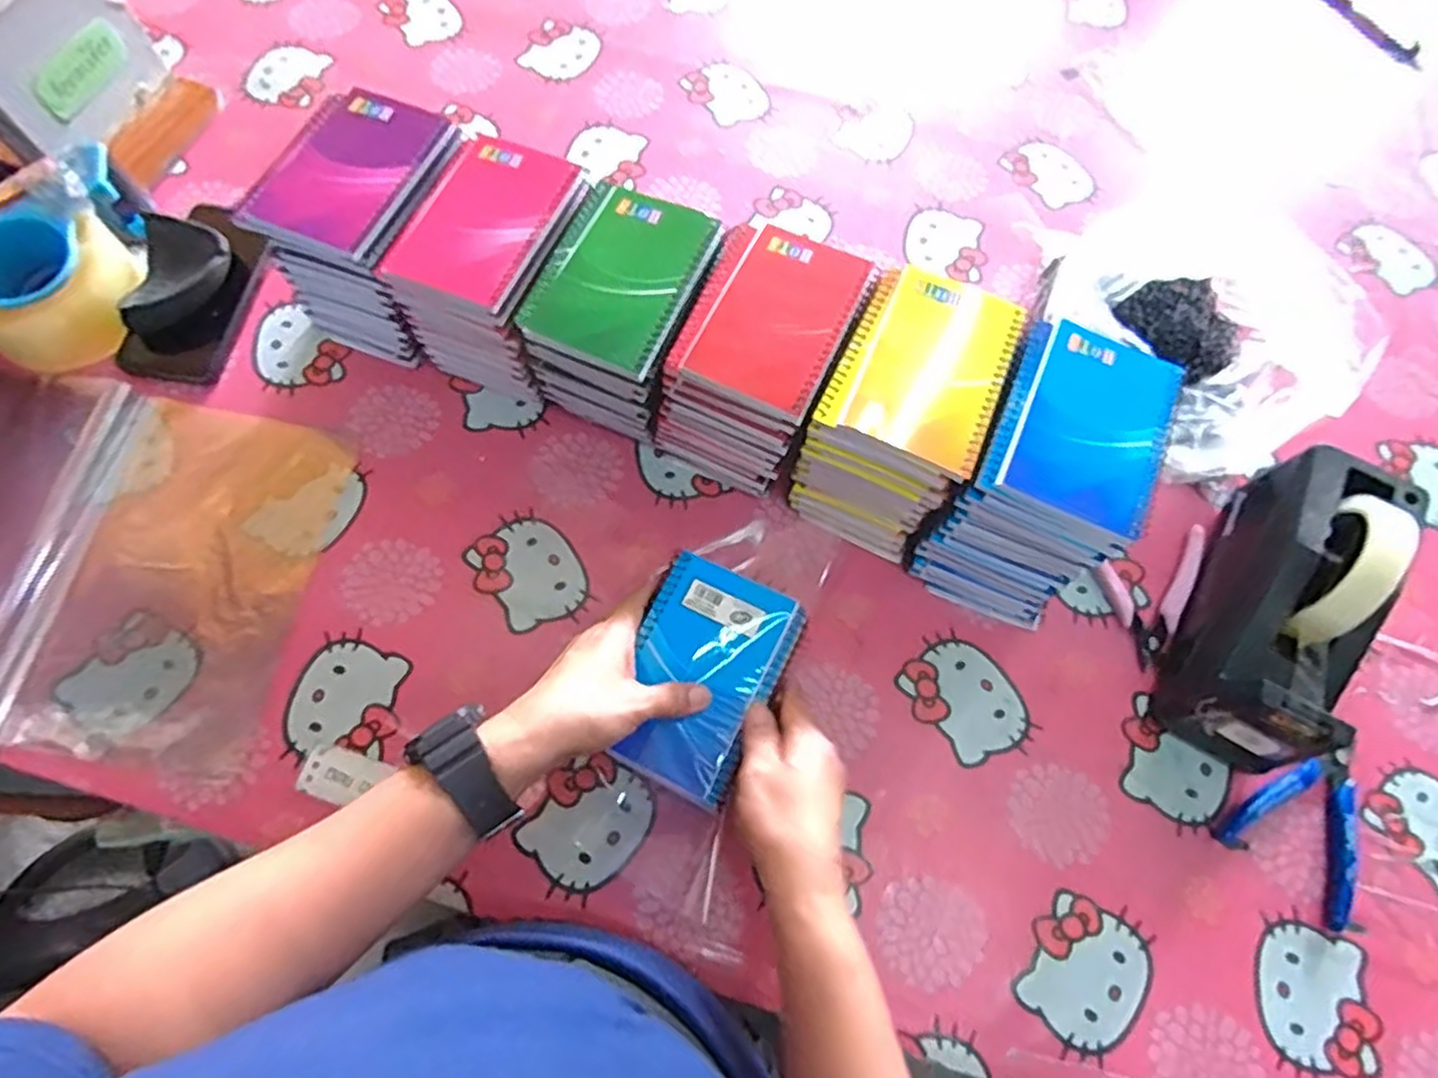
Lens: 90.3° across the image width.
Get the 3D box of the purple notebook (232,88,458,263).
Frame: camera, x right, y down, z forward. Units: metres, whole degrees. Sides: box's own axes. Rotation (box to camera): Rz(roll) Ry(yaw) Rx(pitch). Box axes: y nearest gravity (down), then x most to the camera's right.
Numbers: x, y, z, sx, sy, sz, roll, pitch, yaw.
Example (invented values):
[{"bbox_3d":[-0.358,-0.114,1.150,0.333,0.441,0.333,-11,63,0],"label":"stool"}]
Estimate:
[{"bbox_3d":[-0.252,-0.251,0.486,0.099,0.010,0.131,22,70,6],"label":"purple notebook"}]

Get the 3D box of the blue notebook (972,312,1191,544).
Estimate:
[{"bbox_3d":[0.219,-0.069,0.431,0.093,0.011,0.128,25,70,7],"label":"blue notebook"}]

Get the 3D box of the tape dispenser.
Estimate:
[{"bbox_3d":[0.374,0.042,0.467,0.076,0.121,0.199,29,70,8],"label":"tape dispenser"}]

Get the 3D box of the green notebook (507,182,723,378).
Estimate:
[{"bbox_3d":[-0.066,-0.172,0.466,0.095,0.013,0.129,23,70,6],"label":"green notebook"}]

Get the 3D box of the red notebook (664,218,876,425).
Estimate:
[{"bbox_3d":[0.034,-0.144,0.461,0.098,0.010,0.127,23,70,6],"label":"red notebook"}]

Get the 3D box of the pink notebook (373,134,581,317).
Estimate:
[{"bbox_3d":[-0.158,-0.214,0.477,0.087,0.010,0.128,24,70,6],"label":"pink notebook"}]

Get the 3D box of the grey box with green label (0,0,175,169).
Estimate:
[{"bbox_3d":[-0.529,-0.384,0.580,0.028,0.129,0.150,24,70,6],"label":"grey box with green label"}]

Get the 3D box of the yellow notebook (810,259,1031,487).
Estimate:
[{"bbox_3d":[0.128,-0.108,0.442,0.096,0.012,0.125,24,70,6],"label":"yellow notebook"}]

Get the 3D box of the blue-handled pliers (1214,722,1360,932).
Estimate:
[{"bbox_3d":[0.396,0.179,0.473,0.081,0.011,0.118,41,73,12],"label":"blue-handled pliers"}]

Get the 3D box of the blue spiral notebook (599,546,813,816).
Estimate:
[{"bbox_3d":[-0.011,0.083,0.439,0.091,0.009,0.133,25,70,7],"label":"blue spiral notebook"}]

